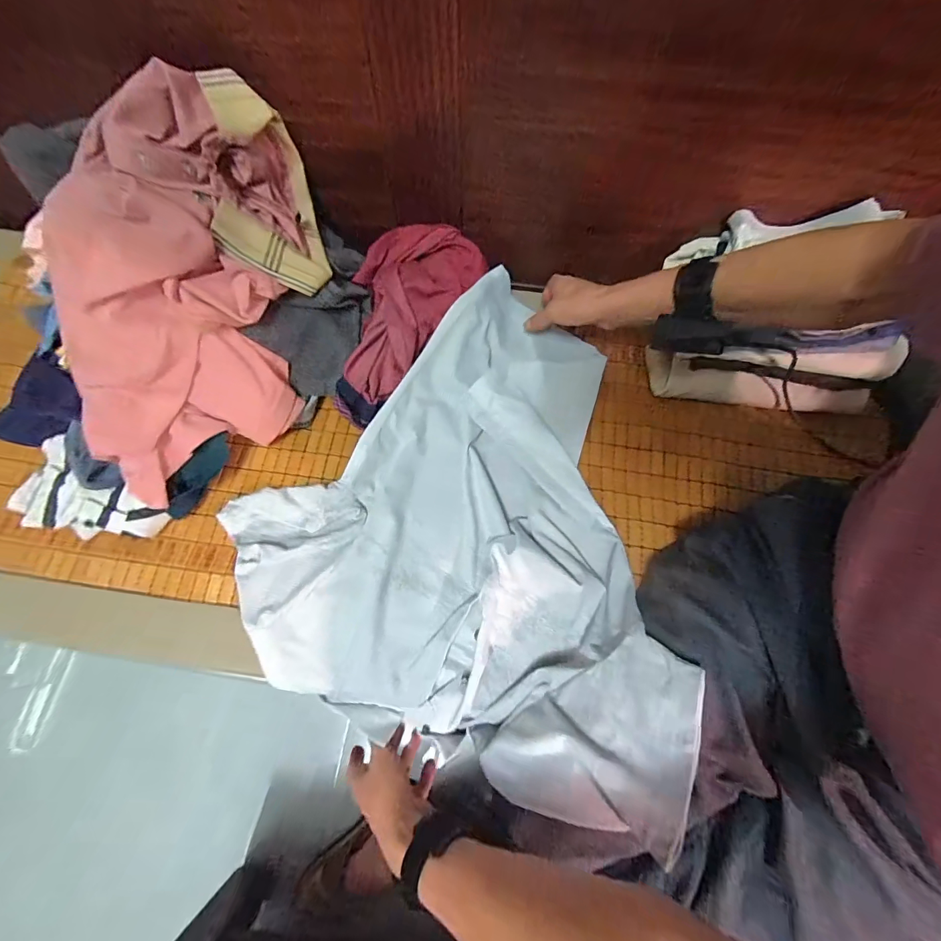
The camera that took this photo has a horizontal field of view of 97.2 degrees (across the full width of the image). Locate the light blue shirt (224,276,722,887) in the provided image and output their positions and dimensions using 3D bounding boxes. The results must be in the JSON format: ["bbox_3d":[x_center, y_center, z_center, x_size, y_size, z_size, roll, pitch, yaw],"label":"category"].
[{"bbox_3d":[-0.004,0.017,0.485,0.496,0.115,0.549,14,69,5],"label":"light blue shirt"}]

